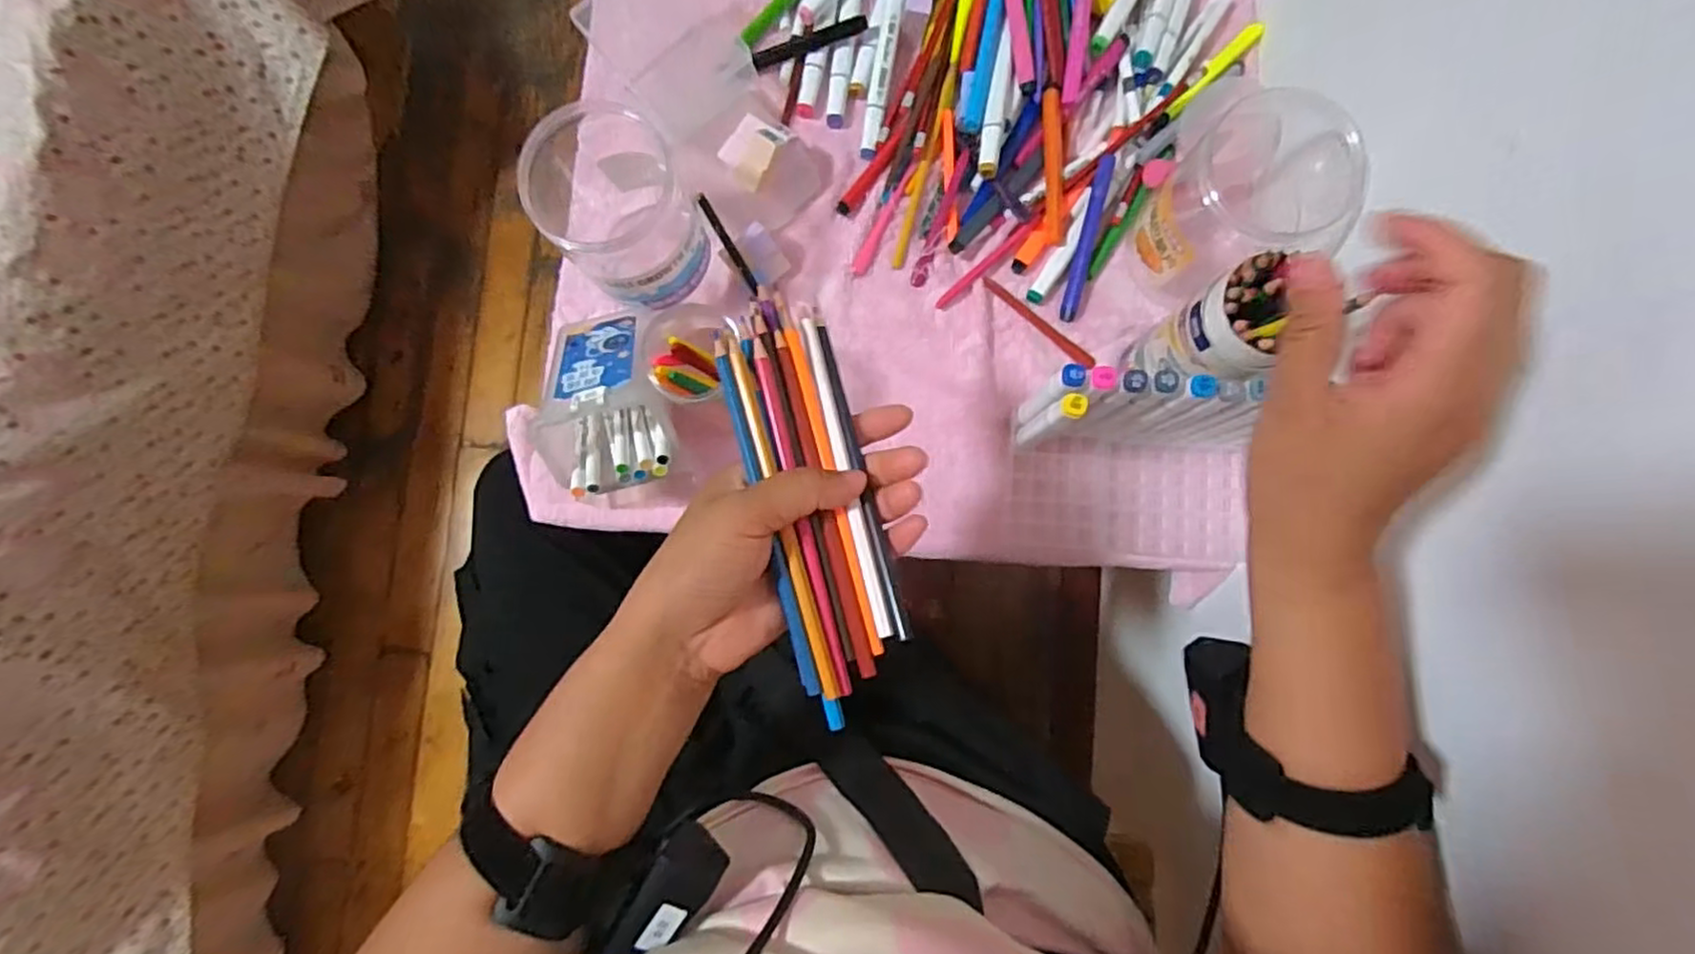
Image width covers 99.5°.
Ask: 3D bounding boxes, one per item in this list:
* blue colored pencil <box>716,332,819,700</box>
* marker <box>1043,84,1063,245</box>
[{"bbox_3d":[-0.039,0.016,0.336,0.010,0.007,0.172,-15,85,0],"label":"blue colored pencil"},{"bbox_3d":[0.166,-0.252,0.573,0.015,0.010,0.123,-2,85,1],"label":"marker"}]

